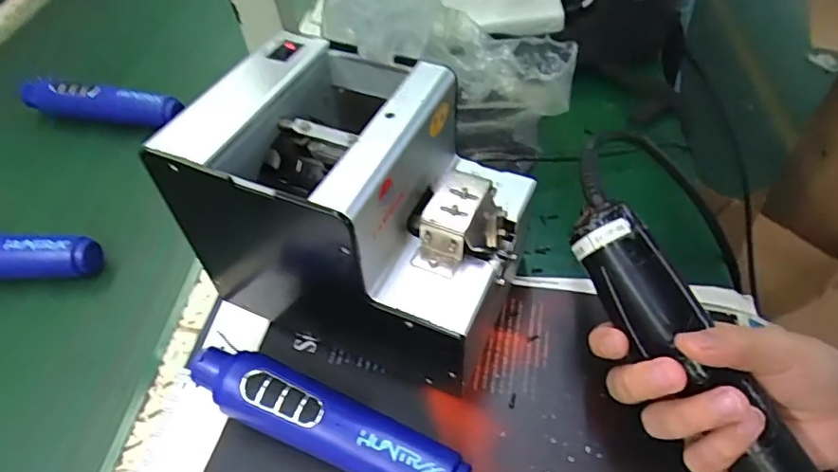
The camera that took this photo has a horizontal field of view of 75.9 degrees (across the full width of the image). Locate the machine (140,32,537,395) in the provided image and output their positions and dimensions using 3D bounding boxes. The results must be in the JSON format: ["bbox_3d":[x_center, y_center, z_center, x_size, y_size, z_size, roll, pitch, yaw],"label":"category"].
[{"bbox_3d":[-0.034,-0.014,0.336,0.179,0.149,0.124,16,54,18],"label":"machine"}]

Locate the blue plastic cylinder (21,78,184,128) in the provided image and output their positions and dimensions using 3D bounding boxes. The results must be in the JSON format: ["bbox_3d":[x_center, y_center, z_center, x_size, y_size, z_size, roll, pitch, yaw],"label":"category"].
[{"bbox_3d":[-0.325,-0.136,0.543,0.168,0.031,0.029,7,51,11],"label":"blue plastic cylinder"}]

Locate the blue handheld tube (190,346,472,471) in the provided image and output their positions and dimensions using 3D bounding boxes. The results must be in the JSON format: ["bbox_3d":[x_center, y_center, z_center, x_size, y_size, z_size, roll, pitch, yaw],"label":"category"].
[{"bbox_3d":[-0.055,0.108,0.309,0.172,0.038,0.036,17,54,19],"label":"blue handheld tube"}]

